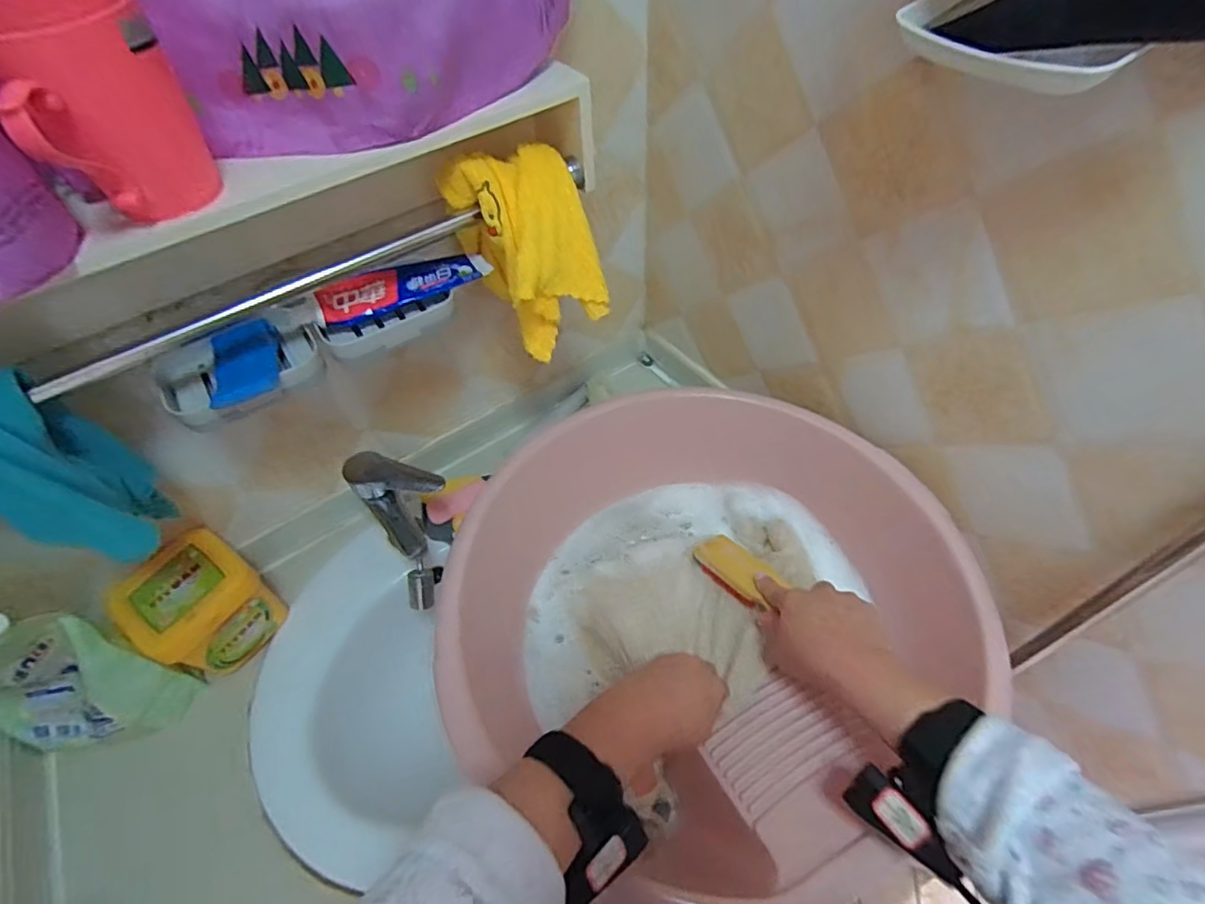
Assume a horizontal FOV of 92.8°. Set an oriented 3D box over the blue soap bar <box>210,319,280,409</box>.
[{"bbox_3d":[-0.309,-0.077,0.498,0.052,0.017,0.098,-22,55,-13],"label":"blue soap bar"}]

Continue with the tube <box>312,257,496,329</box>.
[{"bbox_3d":[-0.188,-0.161,0.547,0.162,0.031,0.032,-26,56,-15],"label":"tube"}]

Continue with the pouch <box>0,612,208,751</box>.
[{"bbox_3d":[-0.535,0.218,0.538,0.156,0.247,0.075,-2,53,2],"label":"pouch"}]

